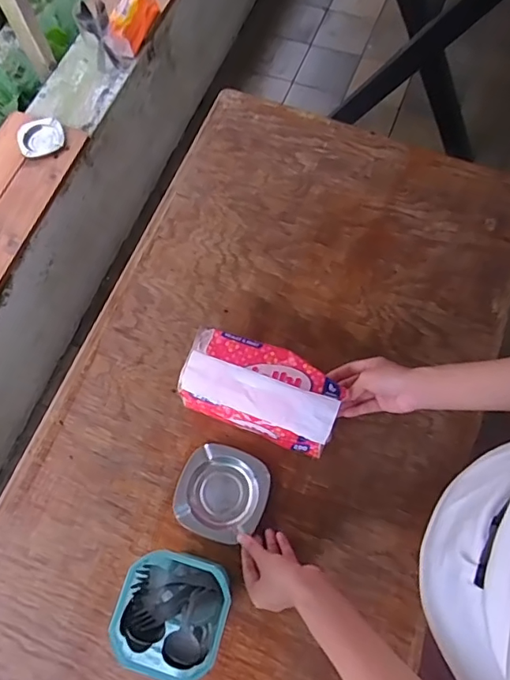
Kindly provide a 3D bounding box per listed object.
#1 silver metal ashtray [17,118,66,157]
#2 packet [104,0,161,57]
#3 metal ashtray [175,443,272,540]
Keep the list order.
[{"bbox_3d":[-0.559,-0.532,1.311,0.117,0.014,0.124,-25,71,-7],"label":"silver metal ashtray"},{"bbox_3d":[-0.352,-0.906,1.424,0.084,0.075,0.200,20,72,9],"label":"packet"},{"bbox_3d":[-0.042,0.197,0.650,0.111,0.023,0.110,17,72,8],"label":"metal ashtray"}]

